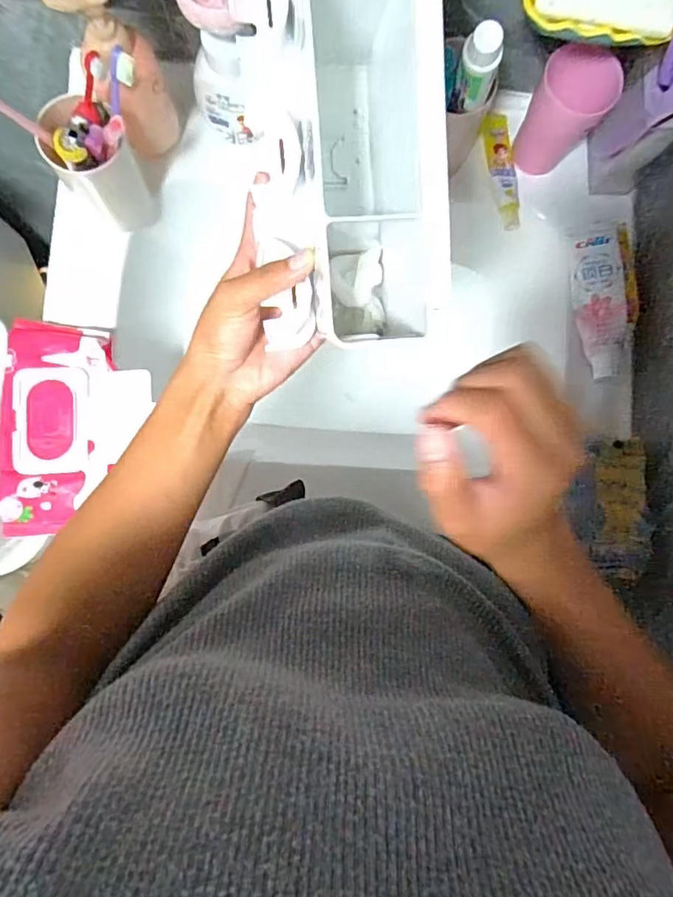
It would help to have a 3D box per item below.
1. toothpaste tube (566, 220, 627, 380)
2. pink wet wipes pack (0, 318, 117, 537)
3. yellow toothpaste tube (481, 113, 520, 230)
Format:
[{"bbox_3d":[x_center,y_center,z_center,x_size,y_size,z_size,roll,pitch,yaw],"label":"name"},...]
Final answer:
[{"bbox_3d":[0.274,-0.156,0.569,0.048,0.024,0.172,0,84,-3],"label":"toothpaste tube"},{"bbox_3d":[-0.257,-0.022,0.501,0.093,0.033,0.194,-1,84,-3],"label":"pink wet wipes pack"},{"bbox_3d":[0.178,-0.300,0.588,0.034,0.026,0.129,-9,85,-4],"label":"yellow toothpaste tube"}]

